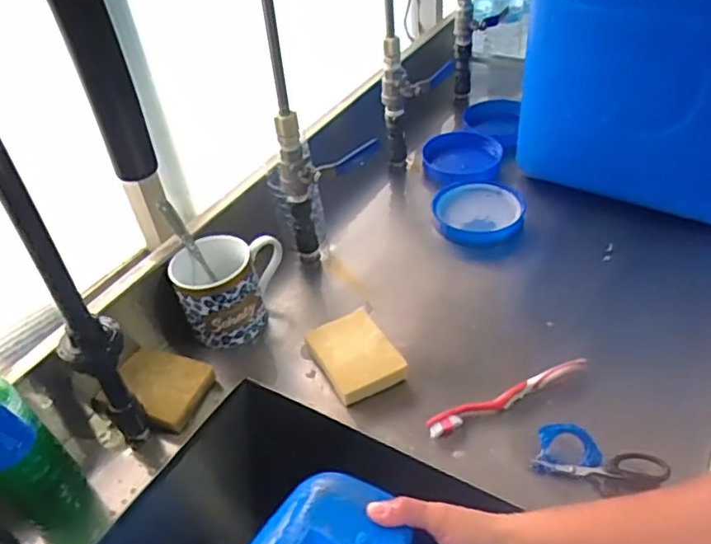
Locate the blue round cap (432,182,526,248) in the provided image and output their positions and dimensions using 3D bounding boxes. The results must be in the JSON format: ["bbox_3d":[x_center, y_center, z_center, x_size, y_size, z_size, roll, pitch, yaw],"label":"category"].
[{"bbox_3d":[0.167,-0.082,0.838,0.120,0.023,0.121,-4,40,4],"label":"blue round cap"}]

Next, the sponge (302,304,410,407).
[{"bbox_3d":[0.000,0.093,0.666,0.078,0.035,0.100,-21,42,-15],"label":"sponge"}]

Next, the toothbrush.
[{"bbox_3d":[0.156,0.123,0.623,0.186,0.017,0.020,-20,42,-15],"label":"toothbrush"}]

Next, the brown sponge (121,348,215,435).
[{"bbox_3d":[-0.209,0.120,0.654,0.094,0.028,0.076,11,43,20],"label":"brown sponge"}]

